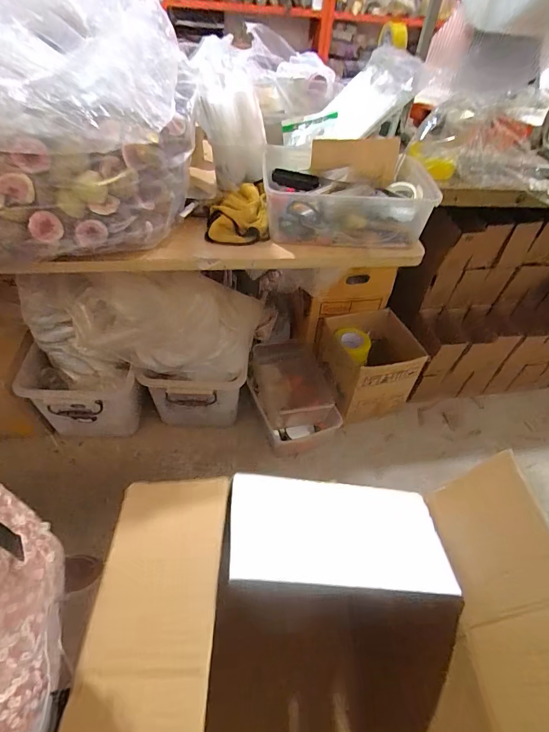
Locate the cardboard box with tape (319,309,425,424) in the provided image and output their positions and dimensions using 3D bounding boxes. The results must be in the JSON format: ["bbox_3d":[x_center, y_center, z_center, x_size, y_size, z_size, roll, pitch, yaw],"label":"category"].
[{"bbox_3d":[0.321,0.007,1.377,0.290,0.285,0.253,-9,48,-12],"label":"cardboard box with tape"}]

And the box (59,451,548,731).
[{"bbox_3d":[0.049,0.512,0.624,0.644,0.527,0.567,2,47,-2],"label":"box"}]

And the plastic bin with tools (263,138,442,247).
[{"bbox_3d":[0.163,-0.372,0.865,0.365,0.145,0.237,3,47,-2],"label":"plastic bin with tools"}]

